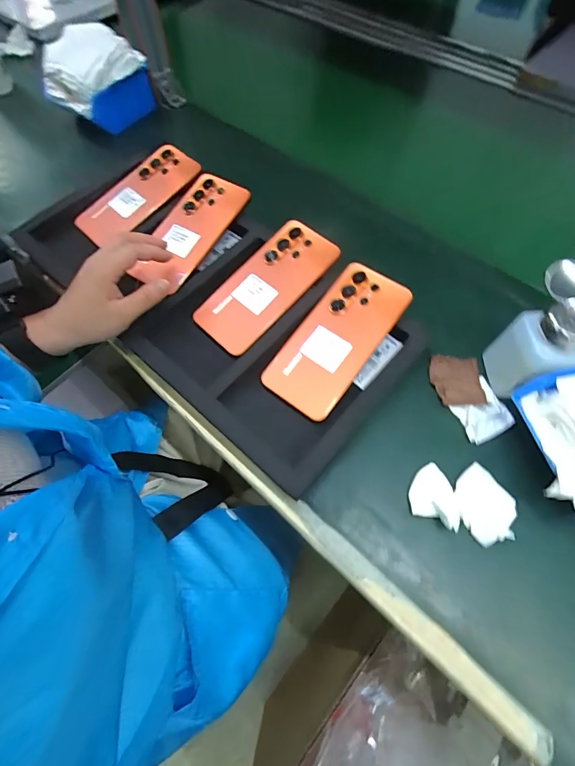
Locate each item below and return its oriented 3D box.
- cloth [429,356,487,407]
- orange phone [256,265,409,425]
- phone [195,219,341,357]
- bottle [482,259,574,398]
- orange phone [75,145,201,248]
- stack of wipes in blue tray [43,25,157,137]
[{"bbox_3d":[0.172,-0.003,0.375,0.048,0.016,0.055,7,62,5],"label":"cloth"},{"bbox_3d":[0.051,-0.047,0.376,0.078,0.011,0.167,35,79,17],"label":"orange phone"},{"bbox_3d":[-0.024,-0.110,0.412,0.078,0.008,0.170,40,82,16],"label":"phone"},{"bbox_3d":[0.225,-0.043,0.327,0.048,0.100,0.077,-9,62,-4],"label":"bottle"},{"bbox_3d":[-0.199,-0.250,0.490,0.084,0.009,0.169,41,81,18],"label":"orange phone"},{"bbox_3d":[-0.315,-0.499,0.604,0.132,0.094,0.135,36,70,16],"label":"stack of wipes in blue tray"}]

